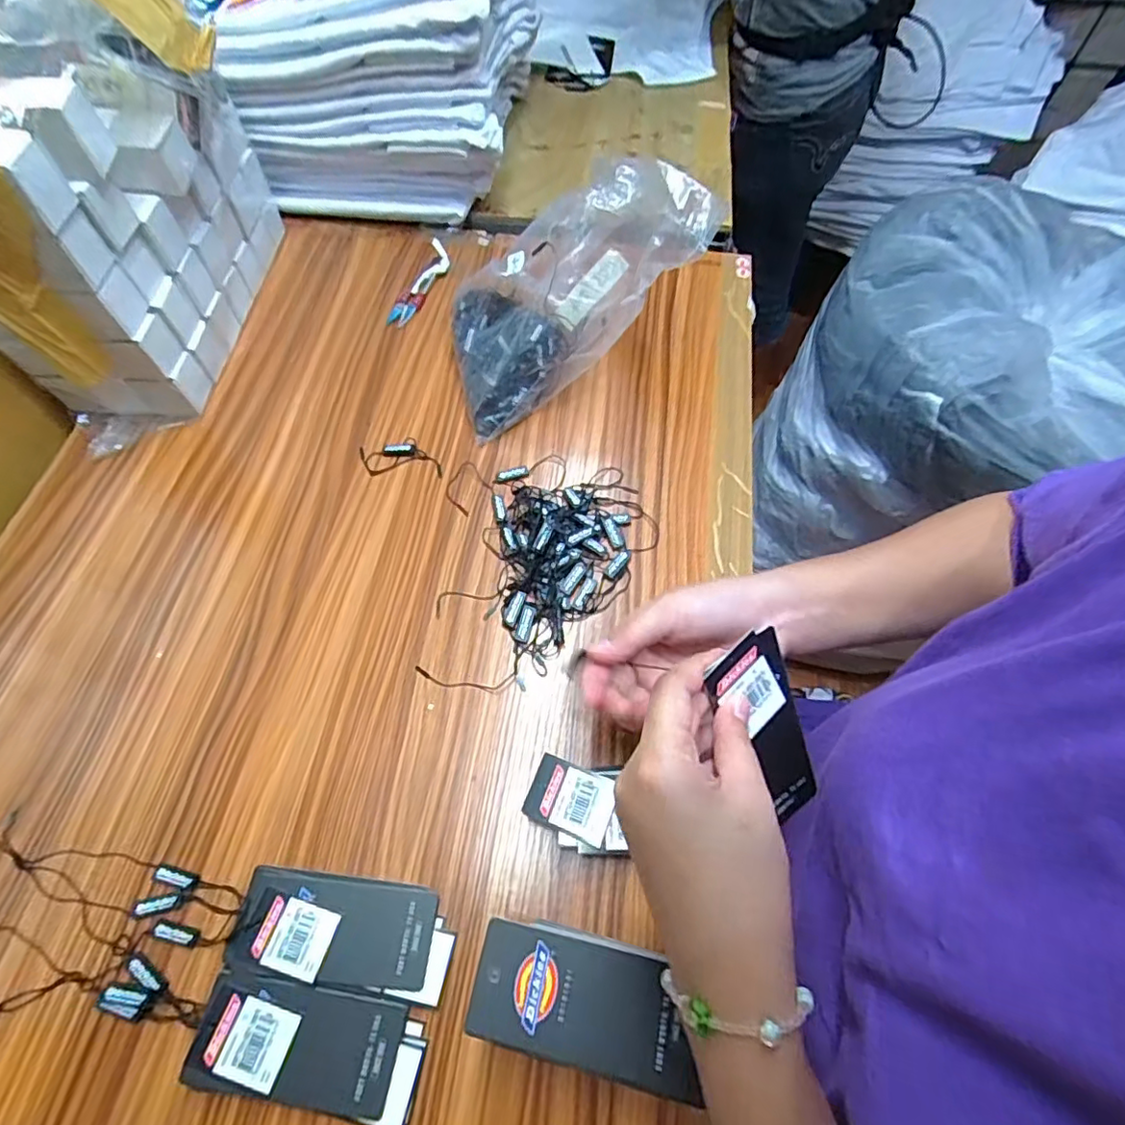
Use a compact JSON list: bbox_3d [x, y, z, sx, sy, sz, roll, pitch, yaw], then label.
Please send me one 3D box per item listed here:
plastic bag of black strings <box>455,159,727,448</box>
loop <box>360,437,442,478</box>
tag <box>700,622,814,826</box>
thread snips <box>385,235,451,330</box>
[{"bbox_3d":[-0.003,-0.242,0.503,0.216,0.152,0.134,-26,65,-13],"label":"plastic bag of black strings"},{"bbox_3d":[-0.141,-0.093,0.511,0.072,0.005,0.038,0,62,0],"label":"loop"},{"bbox_3d":[0.107,0.086,0.298,0.043,0.005,0.105,-34,111,-16],"label":"tag"},{"bbox_3d":[-0.145,-0.295,0.610,0.031,0.007,0.128,16,63,8],"label":"thread snips"}]

